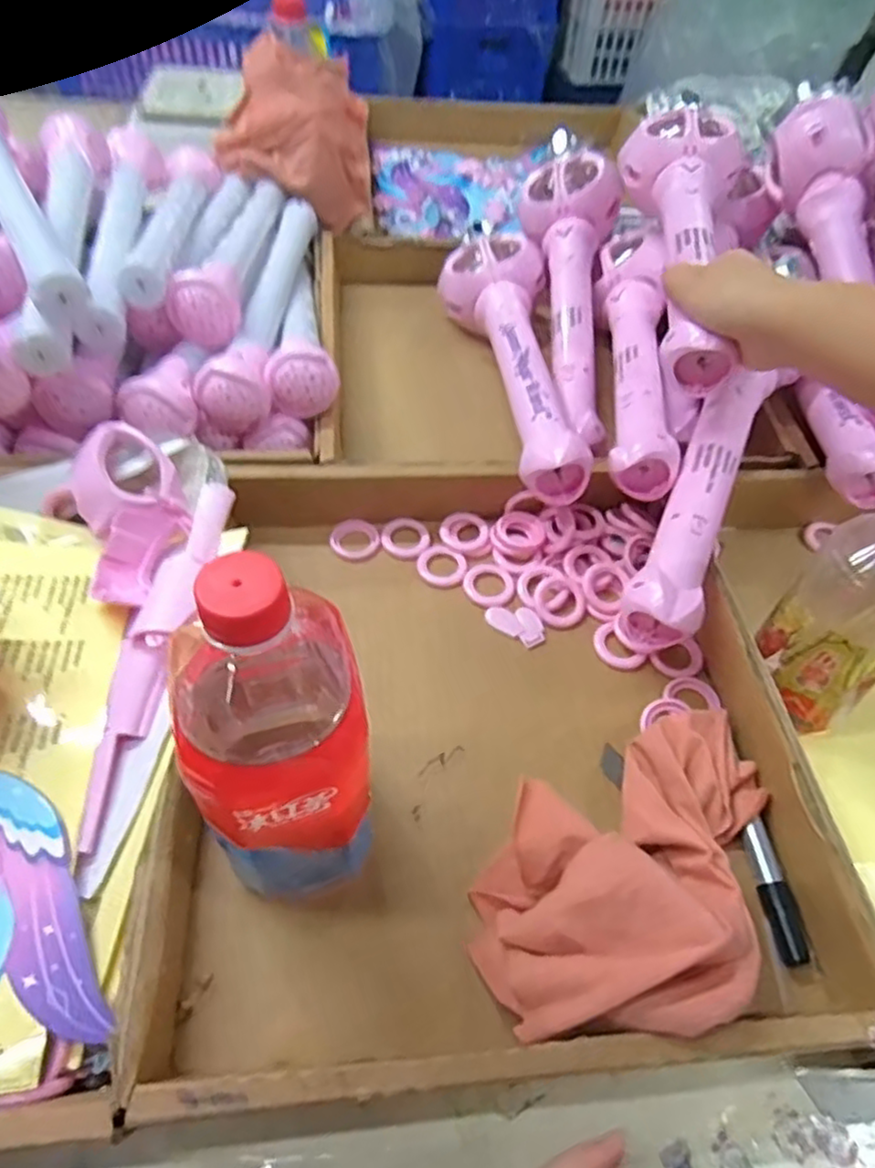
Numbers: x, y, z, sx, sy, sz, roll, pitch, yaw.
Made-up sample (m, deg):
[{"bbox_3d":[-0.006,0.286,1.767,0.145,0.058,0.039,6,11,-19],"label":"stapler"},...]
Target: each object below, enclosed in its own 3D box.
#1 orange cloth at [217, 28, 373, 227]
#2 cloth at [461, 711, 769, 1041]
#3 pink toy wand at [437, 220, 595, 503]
[{"bbox_3d":[-0.145,-0.453,0.700,0.152,0.127,0.091,6,54,0],"label":"orange cloth"},{"bbox_3d":[0.105,0.135,0.364,0.121,0.071,0.201,25,56,13],"label":"cloth"},{"bbox_3d":[0.058,-0.193,0.601,0.096,0.079,0.339,1,54,-4],"label":"pink toy wand"}]

